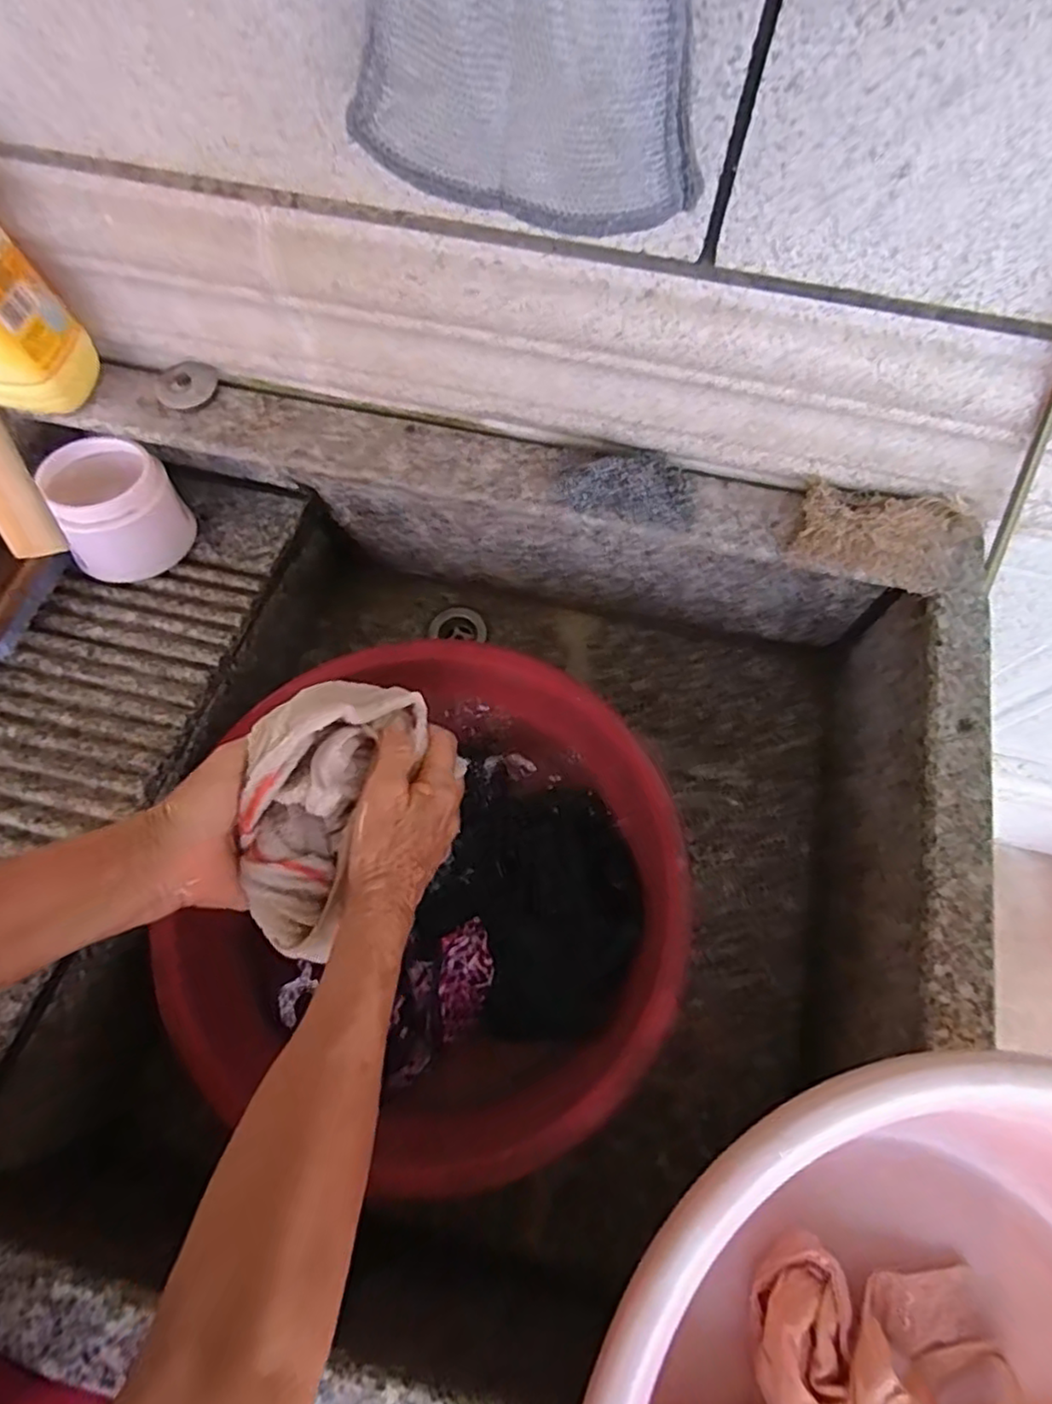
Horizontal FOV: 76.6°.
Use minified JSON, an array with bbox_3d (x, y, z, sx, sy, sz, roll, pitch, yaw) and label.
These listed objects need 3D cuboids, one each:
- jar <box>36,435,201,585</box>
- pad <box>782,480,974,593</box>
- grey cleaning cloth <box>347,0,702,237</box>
[{"bbox_3d":[-0.339,-0.164,0.556,0.091,0.081,0.098,0,70,0],"label":"jar"},{"bbox_3d":[0.249,-0.112,0.460,0.121,0.031,0.060,9,70,3],"label":"pad"},{"bbox_3d":[0.000,-0.235,0.255,0.134,0.088,0.019,8,70,3],"label":"grey cleaning cloth"}]

